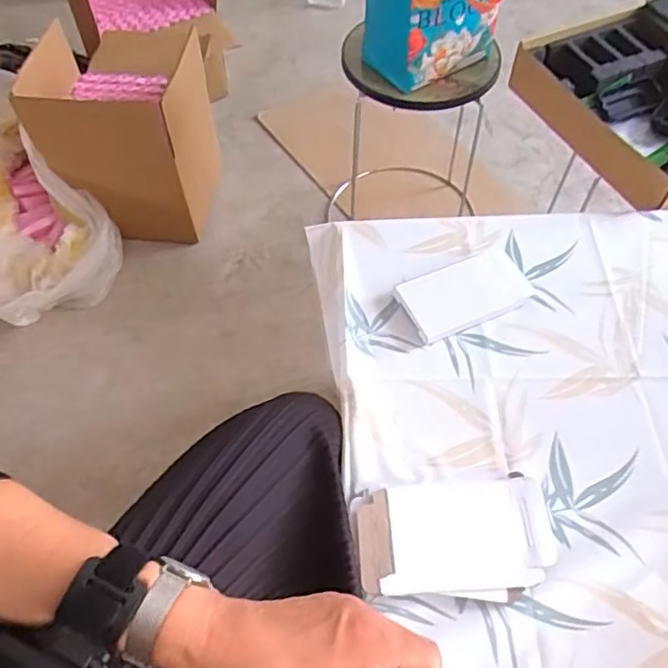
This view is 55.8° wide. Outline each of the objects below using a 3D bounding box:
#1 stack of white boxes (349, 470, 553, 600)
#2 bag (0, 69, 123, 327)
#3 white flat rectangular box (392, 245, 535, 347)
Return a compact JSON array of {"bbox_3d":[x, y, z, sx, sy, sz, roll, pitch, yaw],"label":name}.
[{"bbox_3d":[0.119,0.203,0.626,0.193,0.020,0.116,-5,58,-4],"label":"stack of white boxes"},{"bbox_3d":[-0.705,-0.282,1.354,0.308,0.266,0.489,-35,65,-20],"label":"bag"},{"bbox_3d":[0.168,-0.052,0.802,0.166,0.010,0.097,-20,60,-13],"label":"white flat rectangular box"}]

